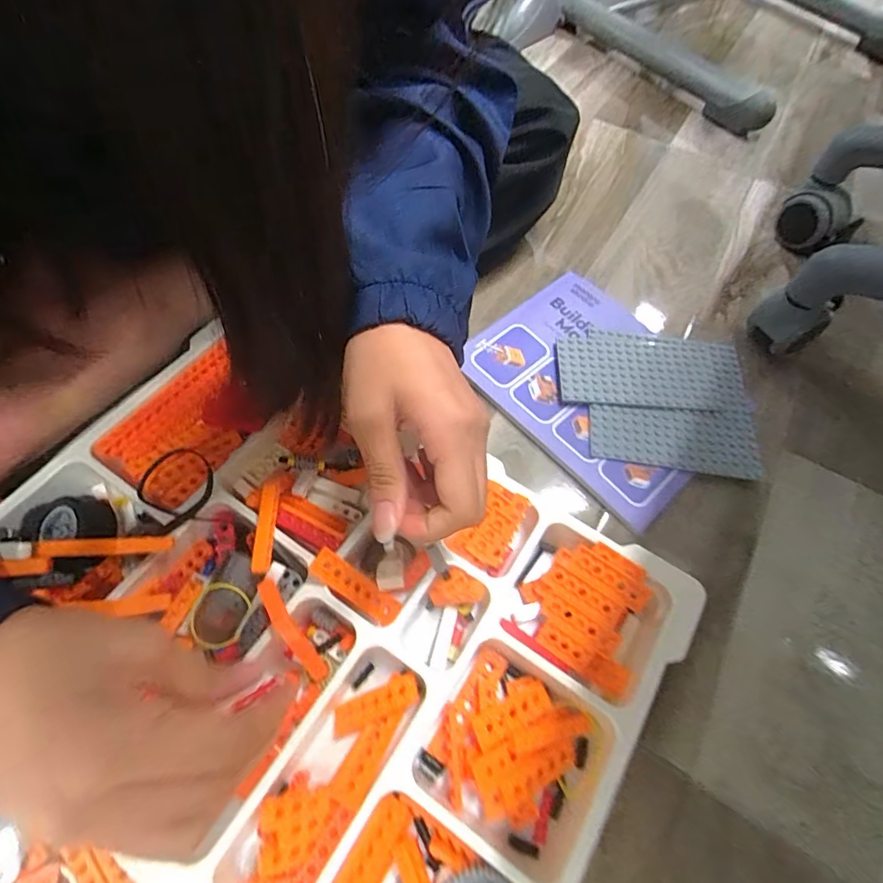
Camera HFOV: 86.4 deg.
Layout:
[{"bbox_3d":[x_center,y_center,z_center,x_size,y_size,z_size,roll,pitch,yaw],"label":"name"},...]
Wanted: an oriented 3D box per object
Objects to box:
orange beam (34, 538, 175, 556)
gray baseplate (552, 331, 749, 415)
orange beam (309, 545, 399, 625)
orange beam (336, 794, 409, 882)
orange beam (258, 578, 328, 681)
[{"bbox_3d":[-0.185,0.058,0.260,0.062,0.006,0.008,3,56,-24],"label":"orange beam"},{"bbox_3d":[0.169,-0.055,0.375,0.149,0.008,0.066,3,60,-6],"label":"gray baseplate"},{"bbox_3d":[-0.050,0.089,0.280,0.008,0.066,0.016,-4,44,53],"label":"orange beam"},{"bbox_3d":[-0.038,0.212,0.231,0.018,0.010,0.065,29,64,12],"label":"orange beam"},{"bbox_3d":[-0.084,0.106,0.261,0.010,0.017,0.062,-33,88,-17],"label":"orange beam"}]

